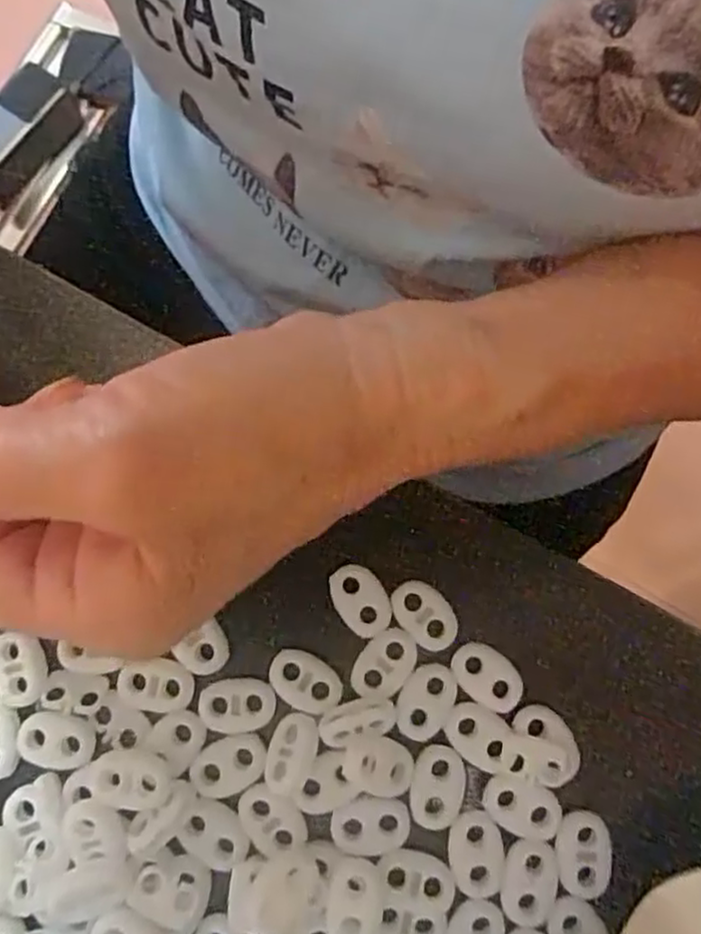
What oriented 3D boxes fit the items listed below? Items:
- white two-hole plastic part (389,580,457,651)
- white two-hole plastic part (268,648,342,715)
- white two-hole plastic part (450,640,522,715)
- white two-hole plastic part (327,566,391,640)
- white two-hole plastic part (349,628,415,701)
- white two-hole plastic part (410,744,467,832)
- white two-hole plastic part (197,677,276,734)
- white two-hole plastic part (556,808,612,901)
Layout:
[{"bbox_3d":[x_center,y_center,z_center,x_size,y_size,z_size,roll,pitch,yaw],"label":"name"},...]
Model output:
[{"bbox_3d":[0.022,0.044,0.212,0.022,0.004,0.014,43,82,7],"label":"white two-hole plastic part"},{"bbox_3d":[-0.013,0.064,0.209,0.022,0.004,0.015,26,80,5],"label":"white two-hole plastic part"},{"bbox_3d":[0.040,0.062,0.208,0.022,0.004,0.015,41,82,7],"label":"white two-hole plastic part"},{"bbox_3d":[0.003,0.040,0.213,0.015,0.004,0.022,-33,81,-6],"label":"white two-hole plastic part"},{"bbox_3d":[0.010,0.058,0.209,0.015,0.004,0.022,33,81,6],"label":"white two-hole plastic part"},{"bbox_3d":[0.025,0.092,0.203,0.015,0.004,0.022,10,79,2],"label":"white two-hole plastic part"},{"bbox_3d":[-0.034,0.070,0.209,0.022,0.004,0.015,-4,79,-1],"label":"white two-hole plastic part"},{"bbox_3d":[0.065,0.109,0.198,0.014,0.004,0.022,3,79,1],"label":"white two-hole plastic part"}]

